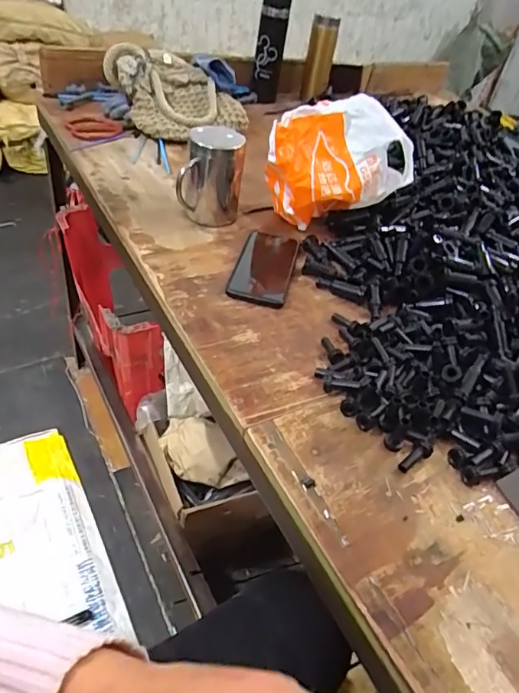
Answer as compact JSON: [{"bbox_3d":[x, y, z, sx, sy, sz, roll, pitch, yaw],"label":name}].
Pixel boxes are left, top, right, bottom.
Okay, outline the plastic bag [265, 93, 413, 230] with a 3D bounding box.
[{"bbox_3d":[0.105,-0.252,0.716,0.199,0.157,0.109,-13,48,-25],"label":"plastic bag"}]

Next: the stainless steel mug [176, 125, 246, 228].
[{"bbox_3d":[-0.067,-0.244,0.715,0.084,0.118,0.088,8,42,-4],"label":"stainless steel mug"}]

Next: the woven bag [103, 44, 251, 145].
[{"bbox_3d":[-0.156,-0.496,0.948,0.217,0.111,0.198,-21,52,-31],"label":"woven bag"}]

